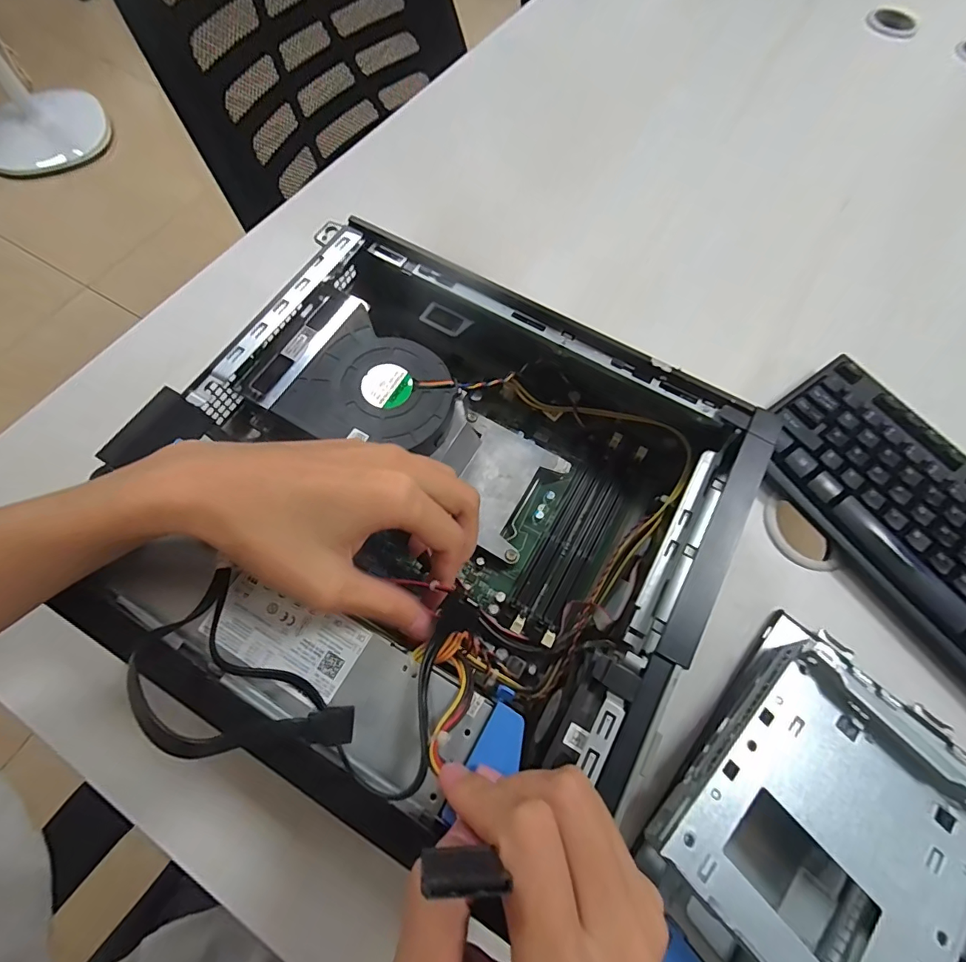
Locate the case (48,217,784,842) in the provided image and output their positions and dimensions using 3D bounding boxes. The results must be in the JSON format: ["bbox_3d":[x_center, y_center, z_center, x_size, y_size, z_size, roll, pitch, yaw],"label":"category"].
[{"bbox_3d":[-0.029,0.012,0.290,0.306,0.089,0.278,31,69,11],"label":"case"}]

